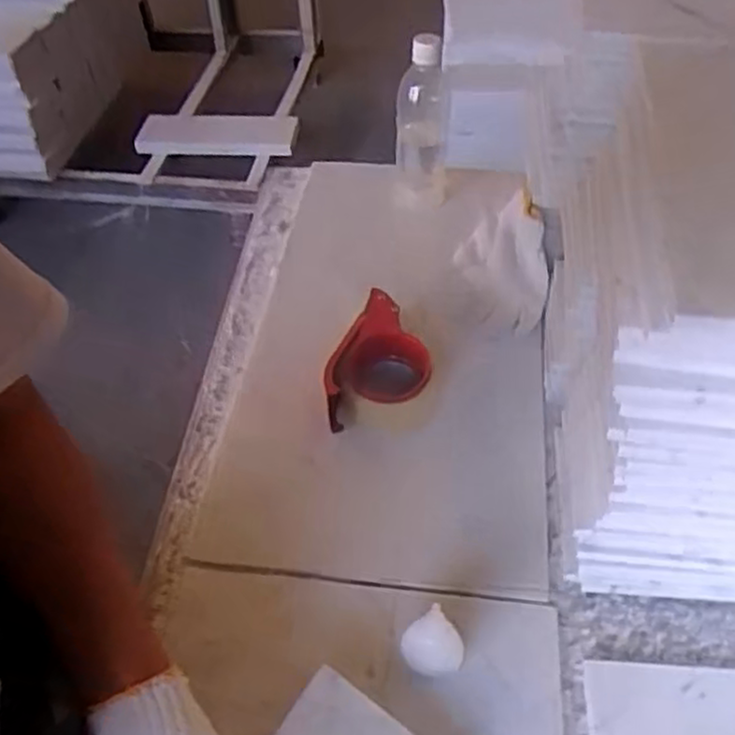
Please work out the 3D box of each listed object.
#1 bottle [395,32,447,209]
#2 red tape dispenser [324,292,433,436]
[{"bbox_3d":[0.065,-0.308,0.922,0.067,0.202,0.078,0,49,3],"label":"bottle"},{"bbox_3d":[0.014,-0.007,0.726,0.095,0.059,0.137,3,49,6],"label":"red tape dispenser"}]

